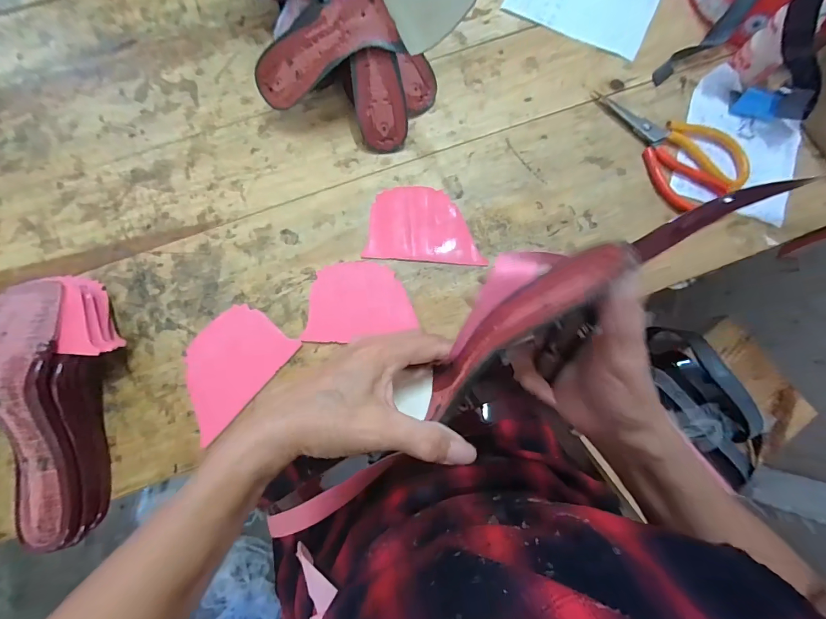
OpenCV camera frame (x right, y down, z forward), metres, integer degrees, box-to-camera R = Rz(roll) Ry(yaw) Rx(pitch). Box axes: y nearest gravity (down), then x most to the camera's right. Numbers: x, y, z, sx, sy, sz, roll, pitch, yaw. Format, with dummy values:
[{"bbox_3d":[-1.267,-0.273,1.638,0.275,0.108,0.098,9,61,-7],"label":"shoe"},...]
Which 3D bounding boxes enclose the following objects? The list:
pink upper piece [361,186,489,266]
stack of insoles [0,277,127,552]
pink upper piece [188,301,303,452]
[{"bbox_3d":[0.015,-0.096,0.407,0.125,0.005,0.086,4,80,0],"label":"pink upper piece"},{"bbox_3d":[-0.327,0.084,0.335,0.109,0.079,0.243,-22,81,-4],"label":"stack of insoles"},{"bbox_3d":[-0.193,0.059,0.372,0.088,0.009,0.122,40,82,6],"label":"pink upper piece"}]

